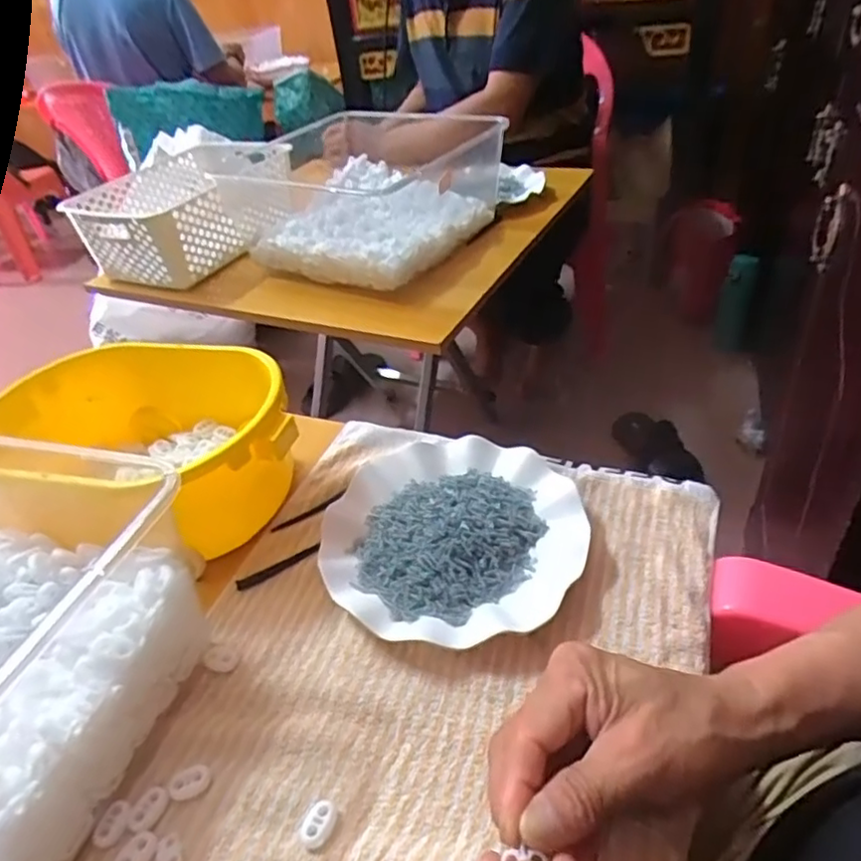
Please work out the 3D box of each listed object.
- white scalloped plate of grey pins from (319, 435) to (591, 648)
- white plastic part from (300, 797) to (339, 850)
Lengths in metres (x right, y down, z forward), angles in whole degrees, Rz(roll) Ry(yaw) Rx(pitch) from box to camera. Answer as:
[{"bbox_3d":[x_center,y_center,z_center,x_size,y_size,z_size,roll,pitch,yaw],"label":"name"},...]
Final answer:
[{"bbox_3d":[0.015,0.072,0.451,0.178,0.025,0.175,-5,38,4],"label":"white scalloped plate of grey pins"},{"bbox_3d":[-0.057,0.200,0.324,0.016,0.007,0.022,19,46,31],"label":"white plastic part"}]

